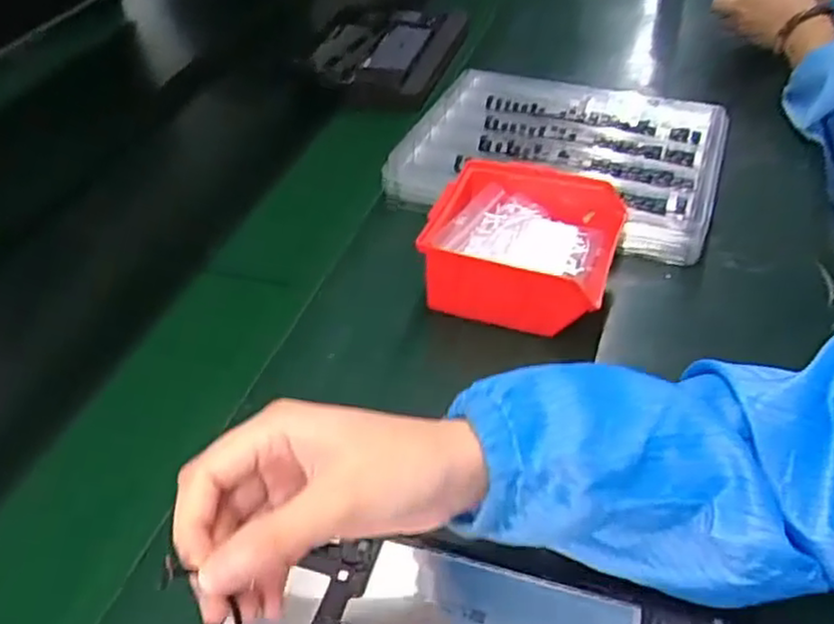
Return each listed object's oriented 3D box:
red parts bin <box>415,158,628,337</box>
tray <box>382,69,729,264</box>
[{"bbox_3d":[0.083,-0.046,0.567,0.139,0.073,0.142,12,44,16],"label":"red parts bin"},{"bbox_3d":[0.140,-0.150,0.687,0.282,0.048,0.242,14,45,18],"label":"tray"}]

